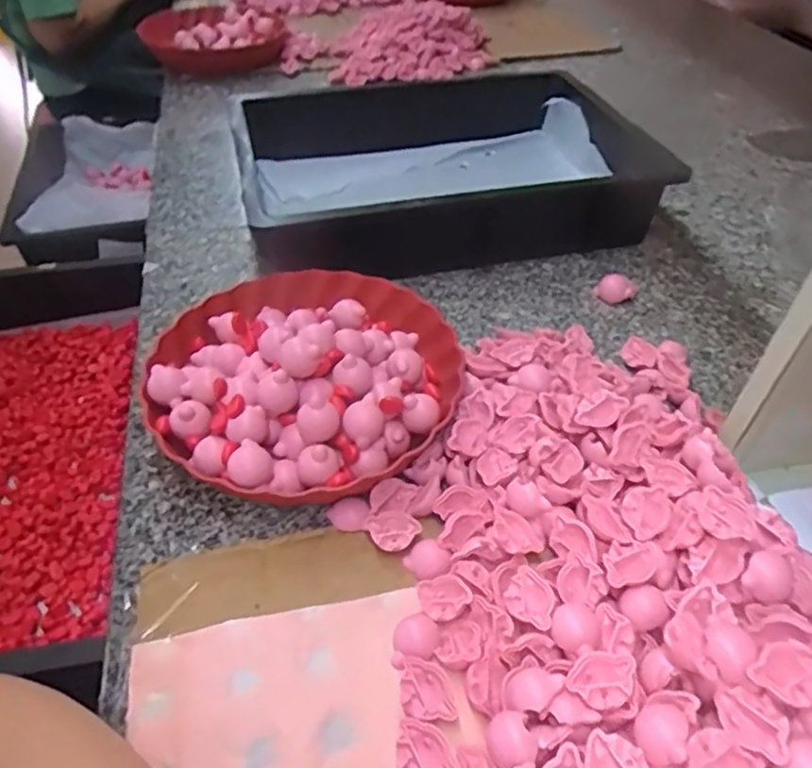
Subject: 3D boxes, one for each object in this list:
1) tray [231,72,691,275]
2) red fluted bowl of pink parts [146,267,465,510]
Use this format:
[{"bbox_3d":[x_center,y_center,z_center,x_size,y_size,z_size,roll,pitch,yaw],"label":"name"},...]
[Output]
[{"bbox_3d":[0.037,-0.258,0.739,0.430,0.085,0.323,-8,44,-7],"label":"tray"},{"bbox_3d":[-0.077,-0.020,0.497,0.232,0.069,0.244,-1,44,1],"label":"red fluted bowl of pink parts"}]

